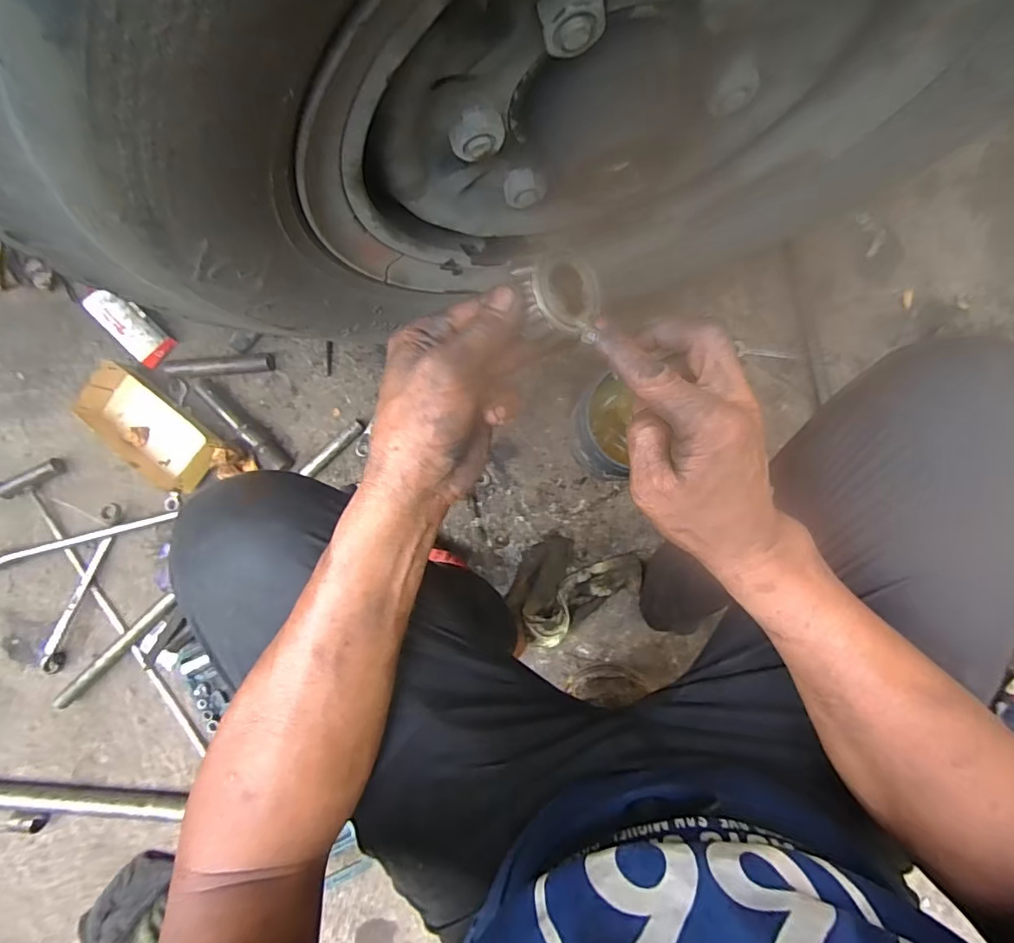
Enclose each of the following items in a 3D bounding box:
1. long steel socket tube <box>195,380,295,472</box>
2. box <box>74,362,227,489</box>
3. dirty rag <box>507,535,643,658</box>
[{"bbox_3d":[-0.407,-0.066,0.769,0.193,0.032,0.035,43,90,4],"label":"long steel socket tube"},{"bbox_3d":[-0.532,-0.062,0.766,0.224,0.058,0.105,36,89,4],"label":"box"},{"bbox_3d":[0.080,0.159,0.732,0.203,0.035,0.122,-36,87,3],"label":"dirty rag"}]

